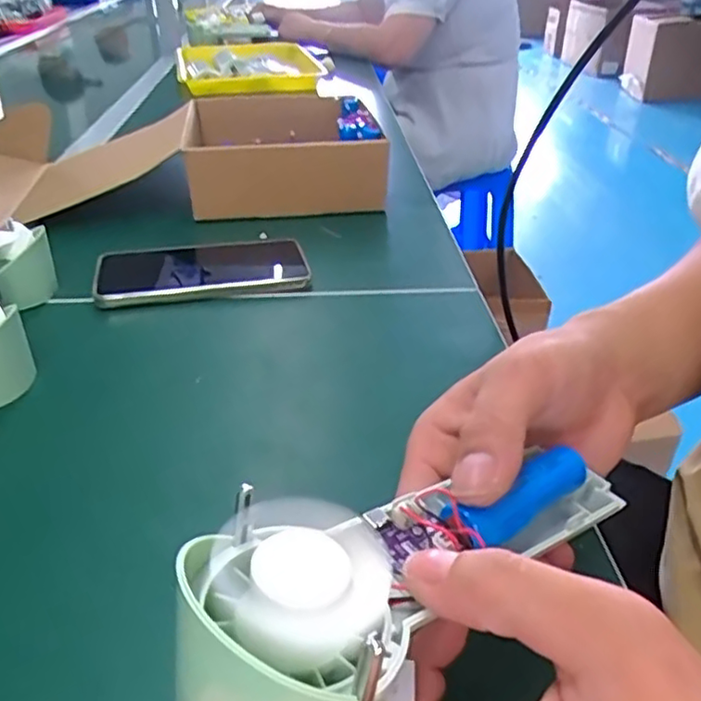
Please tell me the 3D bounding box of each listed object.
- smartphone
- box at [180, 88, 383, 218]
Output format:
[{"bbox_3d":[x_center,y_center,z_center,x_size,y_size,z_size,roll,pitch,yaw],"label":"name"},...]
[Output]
[{"bbox_3d":[-0.119,-0.064,0.526,0.163,0.015,0.090,-12,35,-16],"label":"smartphone"},{"bbox_3d":[-0.072,-0.210,0.692,0.195,0.075,0.235,-7,34,-9],"label":"box"}]

